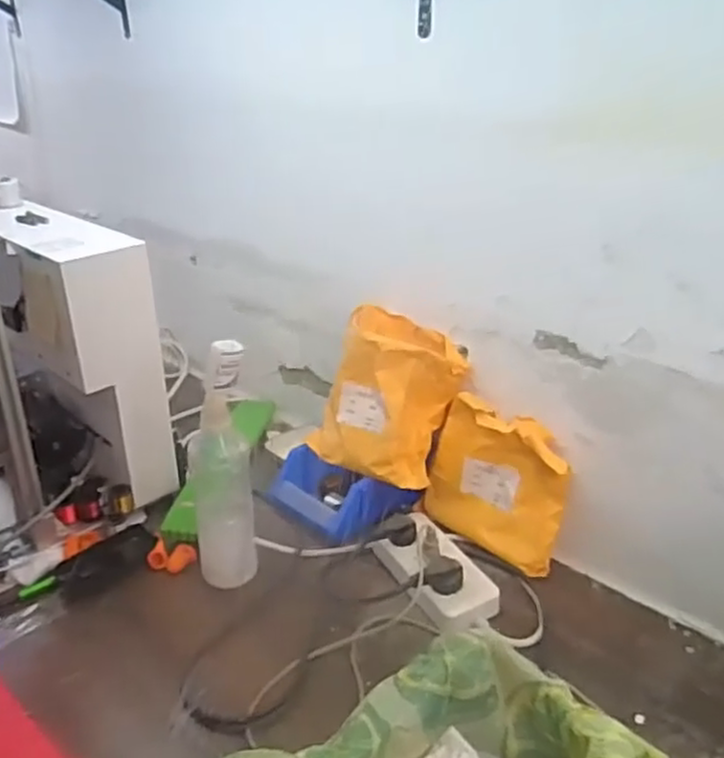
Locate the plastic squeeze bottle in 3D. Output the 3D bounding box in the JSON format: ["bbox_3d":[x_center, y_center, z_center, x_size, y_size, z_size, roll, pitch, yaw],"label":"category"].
[{"bbox_3d":[-0.147,0.092,0.736,0.061,0.252,0.052,-5,26,-11],"label":"plastic squeeze bottle"}]

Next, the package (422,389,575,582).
[{"bbox_3d":[0.155,0.116,0.815,0.058,0.152,0.168,-21,33,-37],"label":"package"}]

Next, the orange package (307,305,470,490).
[{"bbox_3d":[0.026,0.022,0.853,0.167,0.195,0.064,22,7,25],"label":"orange package"}]

